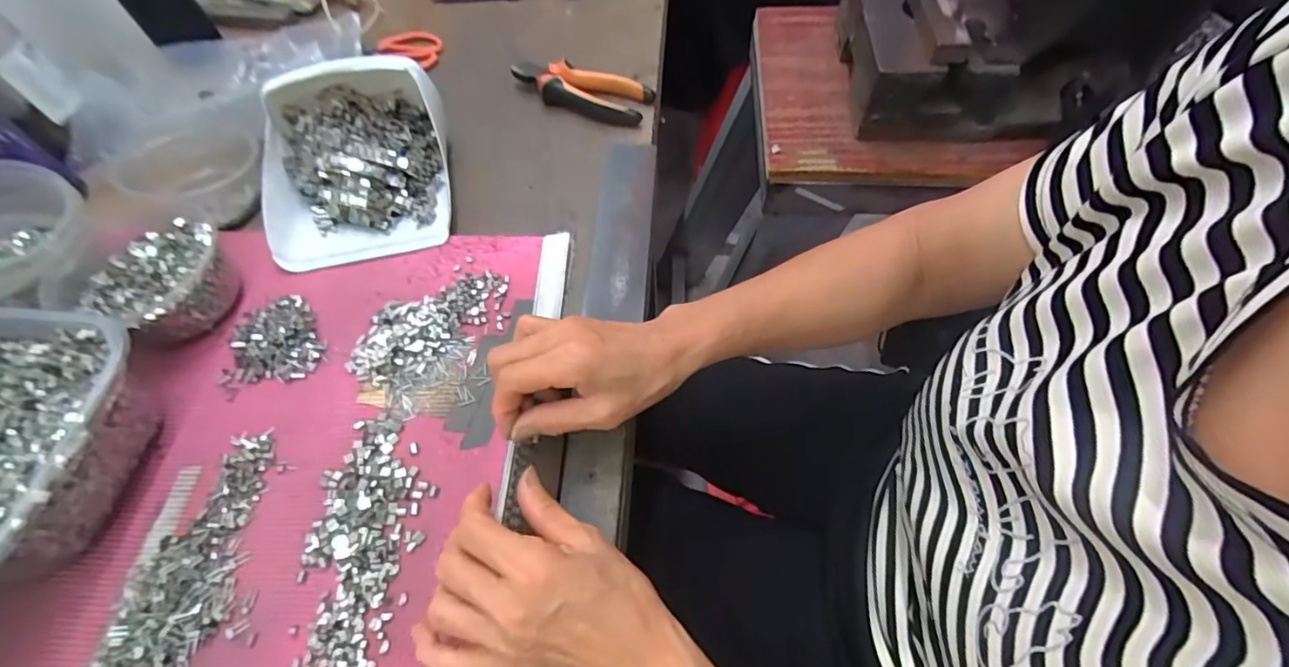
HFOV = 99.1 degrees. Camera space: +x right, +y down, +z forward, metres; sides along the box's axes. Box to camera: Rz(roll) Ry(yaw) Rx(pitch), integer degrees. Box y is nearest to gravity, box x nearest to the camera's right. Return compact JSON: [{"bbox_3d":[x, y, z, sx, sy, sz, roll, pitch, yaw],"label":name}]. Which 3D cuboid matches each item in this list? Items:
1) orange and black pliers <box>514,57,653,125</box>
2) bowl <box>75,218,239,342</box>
[{"bbox_3d":[-0.068,-0.254,0.567,0.148,0.021,0.055,22,62,15],"label":"orange and black pliers"},{"bbox_3d":[-0.372,-0.043,0.425,0.099,0.040,0.094,0,60,0],"label":"bowl"}]

